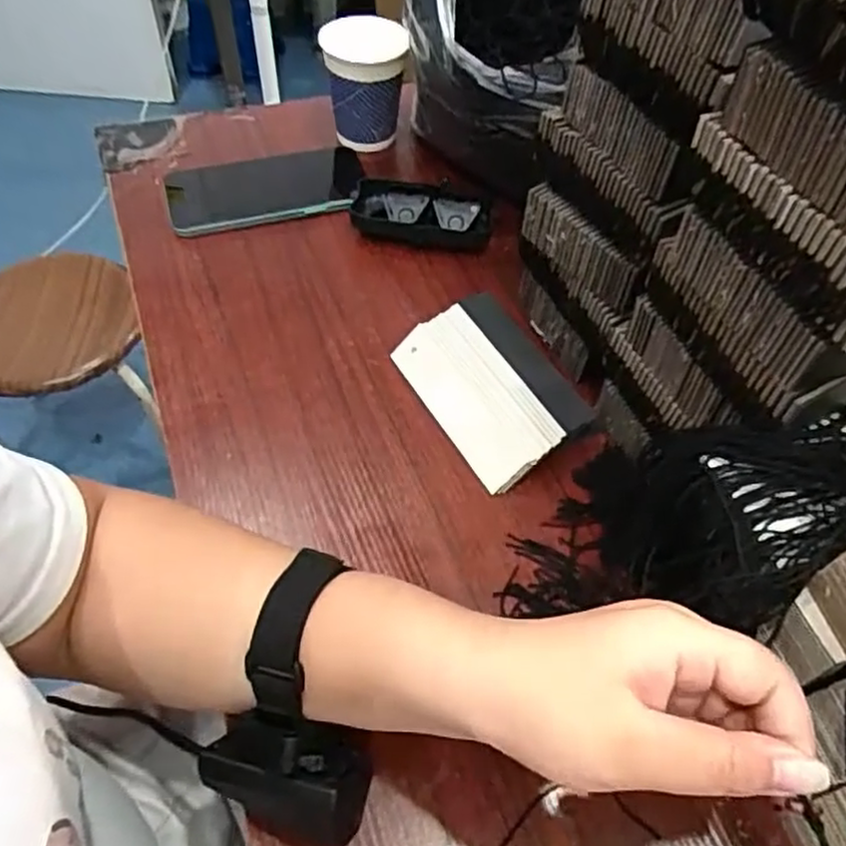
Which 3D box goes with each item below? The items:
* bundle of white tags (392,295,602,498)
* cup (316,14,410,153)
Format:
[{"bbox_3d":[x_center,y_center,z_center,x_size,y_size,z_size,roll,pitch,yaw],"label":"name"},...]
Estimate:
[{"bbox_3d":[0.041,-0.024,0.454,0.074,0.029,0.126,-25,58,-20],"label":"bundle of white tags"},{"bbox_3d":[-0.049,-0.288,0.602,0.070,0.083,0.067,3,53,0],"label":"cup"}]

